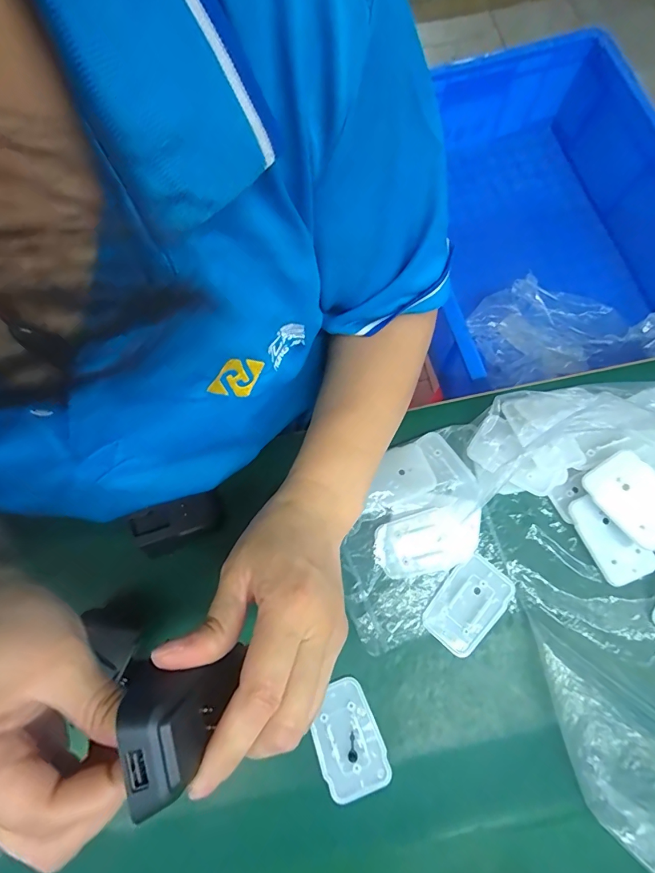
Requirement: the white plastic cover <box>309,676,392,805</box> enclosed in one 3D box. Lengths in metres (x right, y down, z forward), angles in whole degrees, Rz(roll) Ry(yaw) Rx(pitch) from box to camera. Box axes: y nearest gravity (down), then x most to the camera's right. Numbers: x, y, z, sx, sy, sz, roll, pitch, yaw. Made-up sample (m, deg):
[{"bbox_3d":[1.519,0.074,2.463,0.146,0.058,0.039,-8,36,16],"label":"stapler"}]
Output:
[{"bbox_3d":[0.013,0.213,0.292,0.045,0.007,0.068,-23,76,-5],"label":"white plastic cover"}]

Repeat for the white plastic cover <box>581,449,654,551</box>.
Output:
[{"bbox_3d":[0.229,0.047,0.306,0.043,0.004,0.069,-42,75,18],"label":"white plastic cover"}]

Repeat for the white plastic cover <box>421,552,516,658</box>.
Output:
[{"bbox_3d":[0.106,0.127,0.311,0.046,0.004,0.068,39,79,10],"label":"white plastic cover"}]

